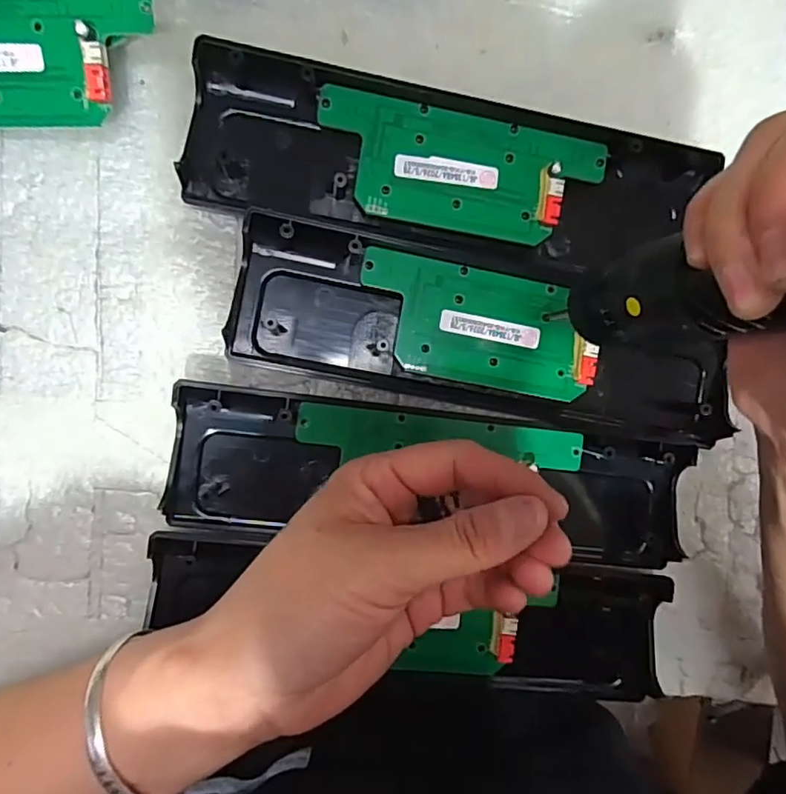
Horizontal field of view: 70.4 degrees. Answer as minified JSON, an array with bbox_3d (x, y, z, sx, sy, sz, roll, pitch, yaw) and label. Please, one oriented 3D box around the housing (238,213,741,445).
[{"bbox_3d":[0.048,-0.029,0.269,0.241,0.017,0.064,11,91,-7],"label":"housing"}]

